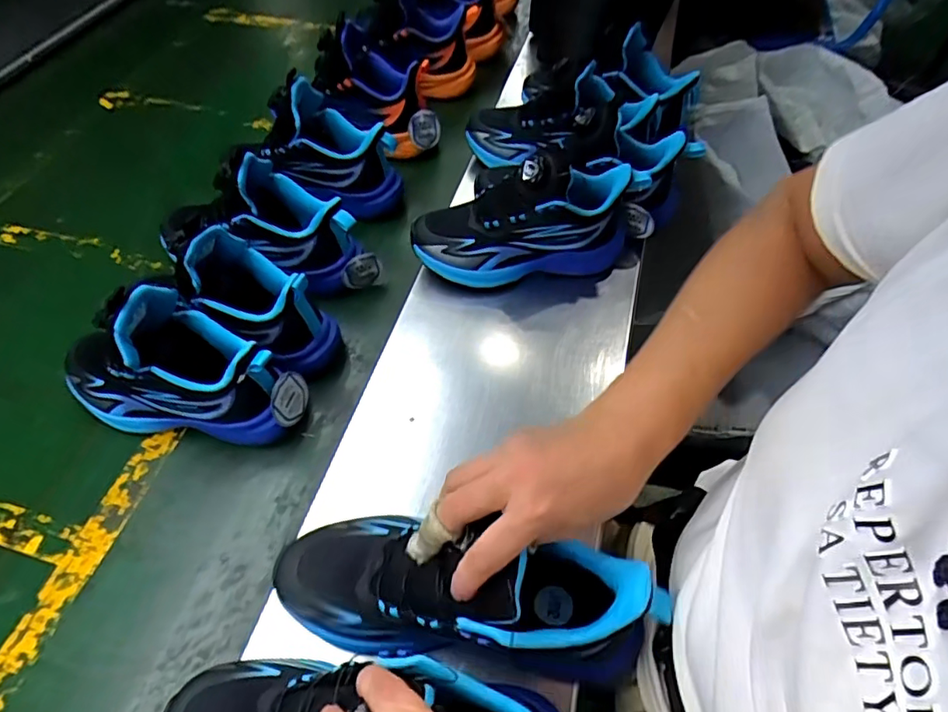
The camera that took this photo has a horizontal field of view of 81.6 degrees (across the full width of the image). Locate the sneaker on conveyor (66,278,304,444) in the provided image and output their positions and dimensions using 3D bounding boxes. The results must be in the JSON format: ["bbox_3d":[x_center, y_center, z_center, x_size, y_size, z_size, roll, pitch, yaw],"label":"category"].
[{"bbox_3d":[-0.269,0.006,0.482,0.215,0.148,0.077,6,55,6],"label":"sneaker on conveyor"}]

